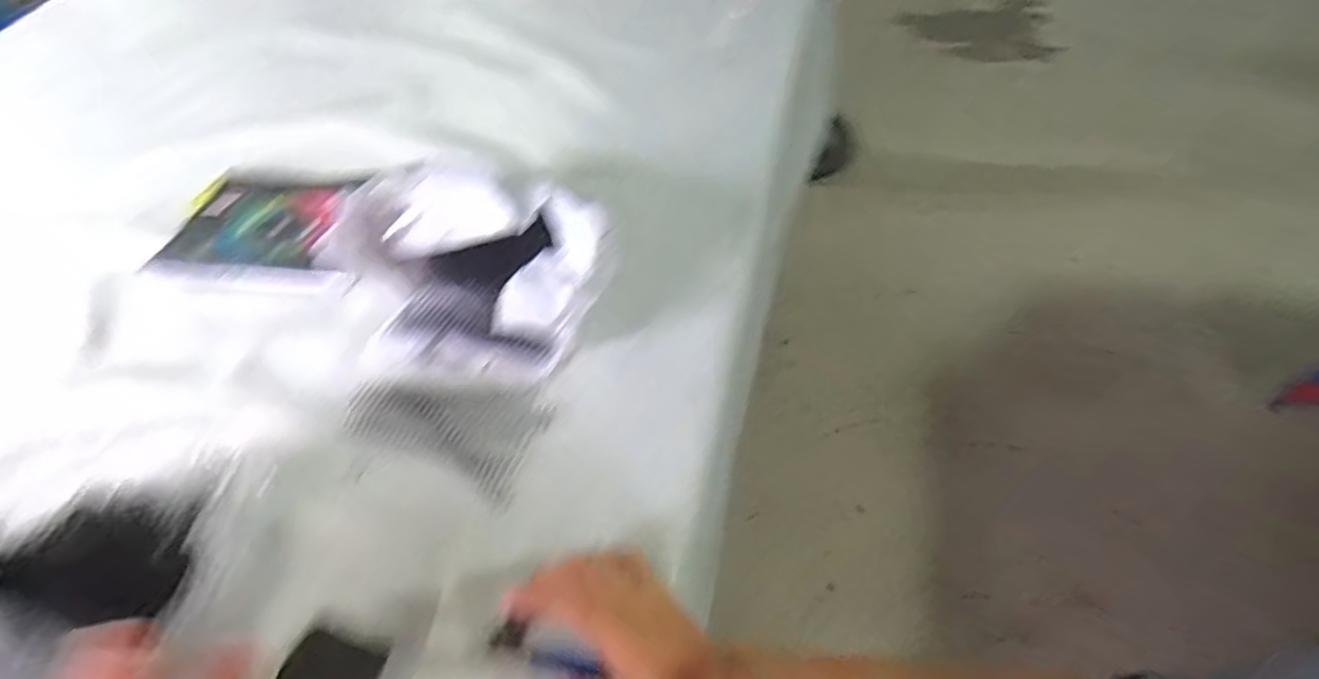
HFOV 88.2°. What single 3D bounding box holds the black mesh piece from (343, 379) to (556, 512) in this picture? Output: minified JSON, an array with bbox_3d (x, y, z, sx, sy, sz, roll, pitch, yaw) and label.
[{"bbox_3d":[-0.167,0.063,0.530,0.158,0.009,0.078,17,56,18],"label":"black mesh piece"}]

